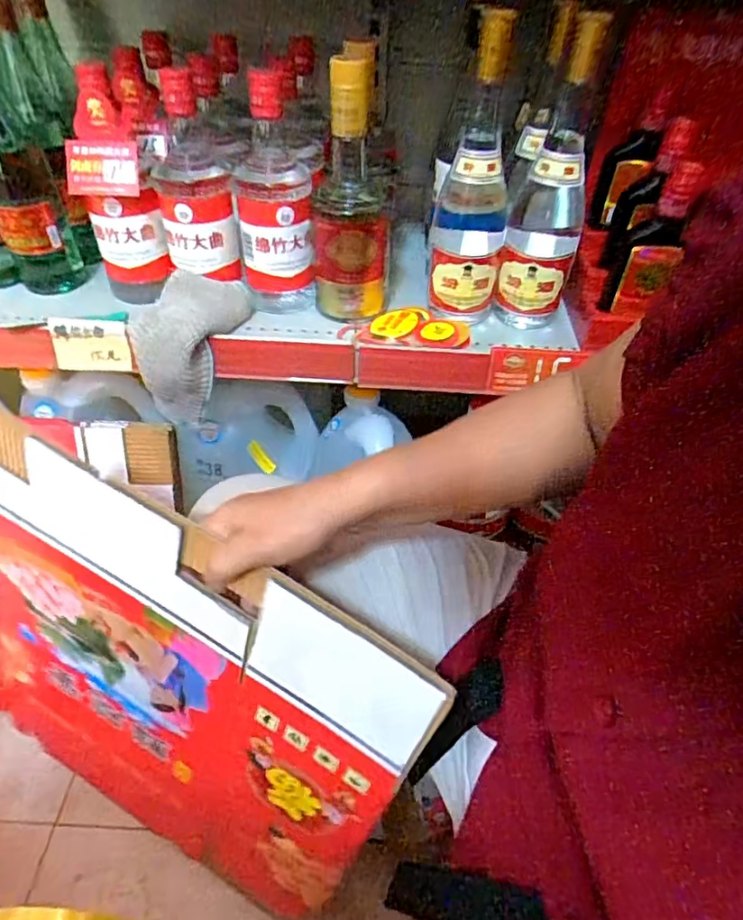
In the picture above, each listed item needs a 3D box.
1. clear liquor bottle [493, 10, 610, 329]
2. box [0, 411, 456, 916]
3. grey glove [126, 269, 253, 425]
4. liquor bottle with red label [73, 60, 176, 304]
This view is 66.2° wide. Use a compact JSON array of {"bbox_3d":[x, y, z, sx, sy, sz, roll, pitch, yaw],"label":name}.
[{"bbox_3d":[0.177,-0.261,0.553,0.072,0.258,0.087,14,46,11],"label":"clear liquor bottle"},{"bbox_3d":[-0.190,0.219,0.516,0.415,0.455,0.012,29,36,12],"label":"box"},{"bbox_3d":[-0.190,-0.120,0.614,0.085,0.117,0.126,14,46,11],"label":"grey glove"},{"bbox_3d":[-0.255,-0.263,0.574,0.060,0.214,0.060,-26,52,-26],"label":"liquor bottle with red label"}]

